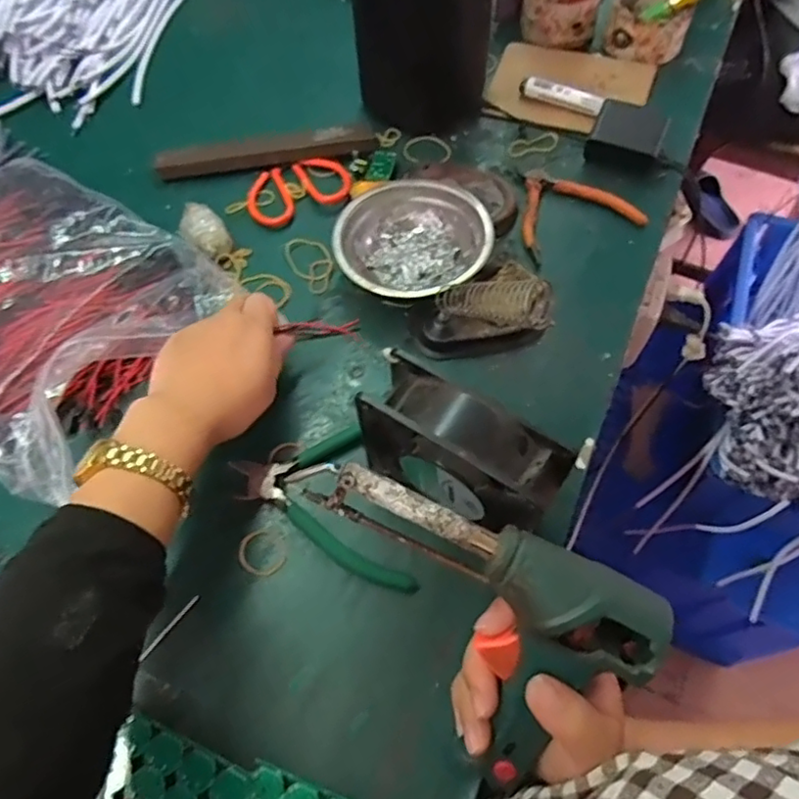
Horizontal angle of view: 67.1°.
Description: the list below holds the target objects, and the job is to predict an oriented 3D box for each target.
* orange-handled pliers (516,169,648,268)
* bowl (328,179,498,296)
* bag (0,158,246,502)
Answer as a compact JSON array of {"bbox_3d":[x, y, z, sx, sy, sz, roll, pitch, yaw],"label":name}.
[{"bbox_3d":[0.151,-0.180,0.551,0.110,0.017,0.106,-19,62,-10],"label":"orange-handled pliers"},{"bbox_3d":[0.010,-0.126,0.509,0.124,0.040,0.125,0,61,0],"label":"bowl"},{"bbox_3d":[-0.284,-0.074,0.468,0.260,0.061,0.215,28,65,15],"label":"bag"}]

